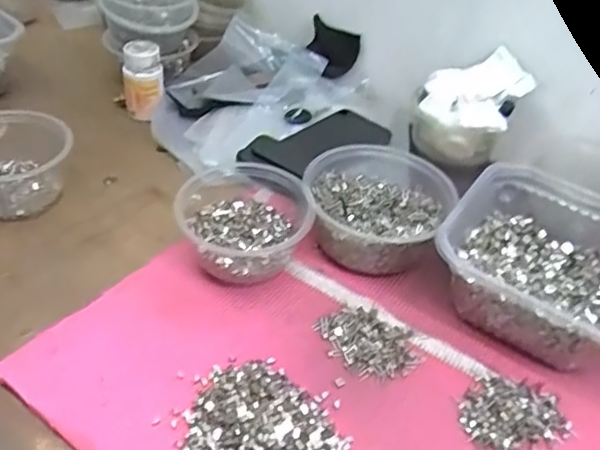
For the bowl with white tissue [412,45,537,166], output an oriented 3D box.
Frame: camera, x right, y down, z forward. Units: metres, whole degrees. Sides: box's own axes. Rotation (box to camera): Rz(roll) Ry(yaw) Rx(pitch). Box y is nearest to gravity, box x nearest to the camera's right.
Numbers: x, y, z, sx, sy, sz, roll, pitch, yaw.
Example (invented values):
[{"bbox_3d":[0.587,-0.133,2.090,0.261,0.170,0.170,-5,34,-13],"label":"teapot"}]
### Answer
[{"bbox_3d":[0.190,-0.132,0.662,0.104,0.084,0.114,28,46,22],"label":"bowl with white tissue"}]

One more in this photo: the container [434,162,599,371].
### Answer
[{"bbox_3d":[0.217,0.035,0.505,0.172,0.074,0.165,29,46,22],"label":"container"}]

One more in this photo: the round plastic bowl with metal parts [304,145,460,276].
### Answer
[{"bbox_3d":[0.075,-0.022,0.557,0.130,0.062,0.153,23,44,17],"label":"round plastic bowl with metal parts"}]

